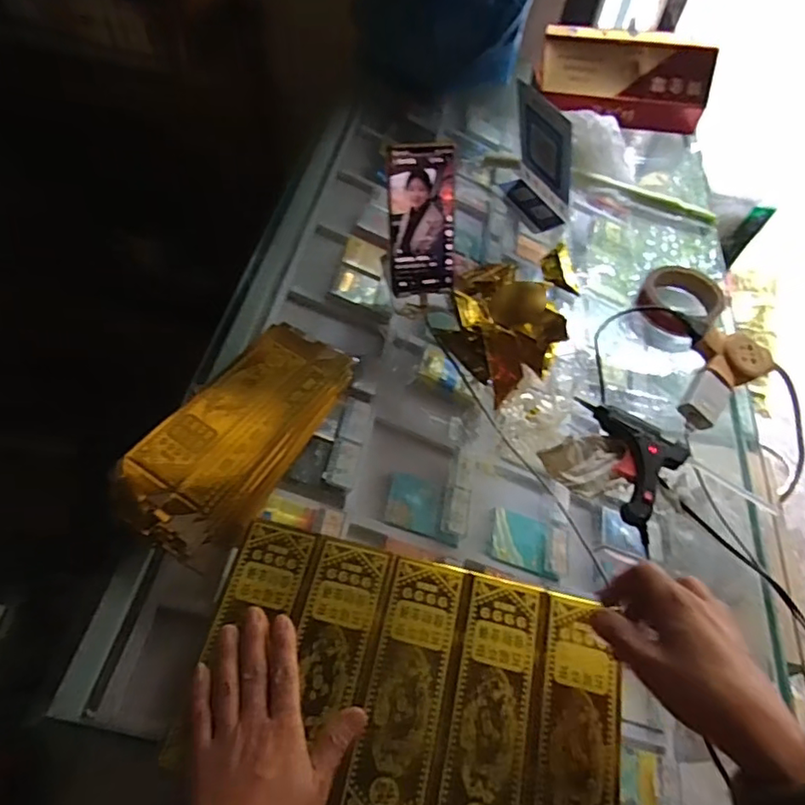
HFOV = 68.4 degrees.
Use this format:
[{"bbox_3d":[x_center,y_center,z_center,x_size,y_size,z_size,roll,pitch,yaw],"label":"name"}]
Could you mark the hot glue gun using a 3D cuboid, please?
[{"bbox_3d":[0.218,0.054,0.603,0.112,0.023,0.104,33,59,17],"label":"hot glue gun"}]

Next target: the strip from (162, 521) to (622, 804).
[{"bbox_3d":[0.007,0.212,0.449,0.314,0.006,0.186,14,55,4],"label":"strip"}]

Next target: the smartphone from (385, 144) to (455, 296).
[{"bbox_3d":[0.022,-0.202,0.668,0.075,0.160,0.011,-9,27,-11],"label":"smartphone"}]

